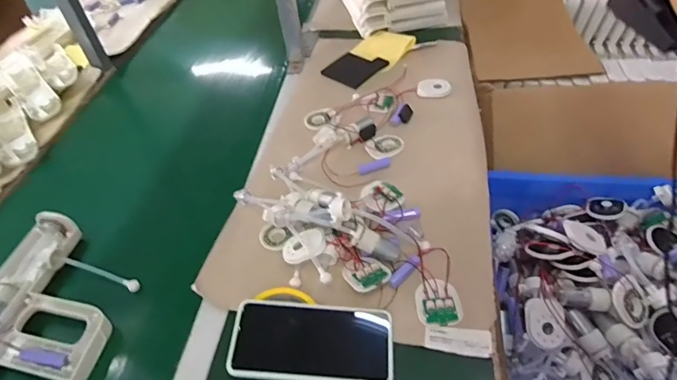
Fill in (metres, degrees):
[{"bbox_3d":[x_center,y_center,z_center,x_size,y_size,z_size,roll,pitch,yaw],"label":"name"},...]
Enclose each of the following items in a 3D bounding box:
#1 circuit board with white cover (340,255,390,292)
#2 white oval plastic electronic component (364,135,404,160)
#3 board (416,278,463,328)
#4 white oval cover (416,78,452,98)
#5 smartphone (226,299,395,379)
[{"bbox_3d":[0.036,0.103,0.536,0.050,0.017,0.045,-25,48,-15],"label":"circuit board with white cover"},{"bbox_3d":[0.075,-0.069,0.702,0.056,0.014,0.043,-30,49,-20],"label":"white oval plastic electronic component"},{"bbox_3d":[0.115,0.129,0.509,0.049,0.010,0.056,-8,46,0],"label":"board"},{"bbox_3d":[0.172,-0.185,0.797,0.059,0.015,0.049,-2,46,6],"label":"white oval cover"},{"bbox_3d":[-0.028,0.164,0.475,0.170,0.014,0.085,3,61,0],"label":"smartphone"}]

